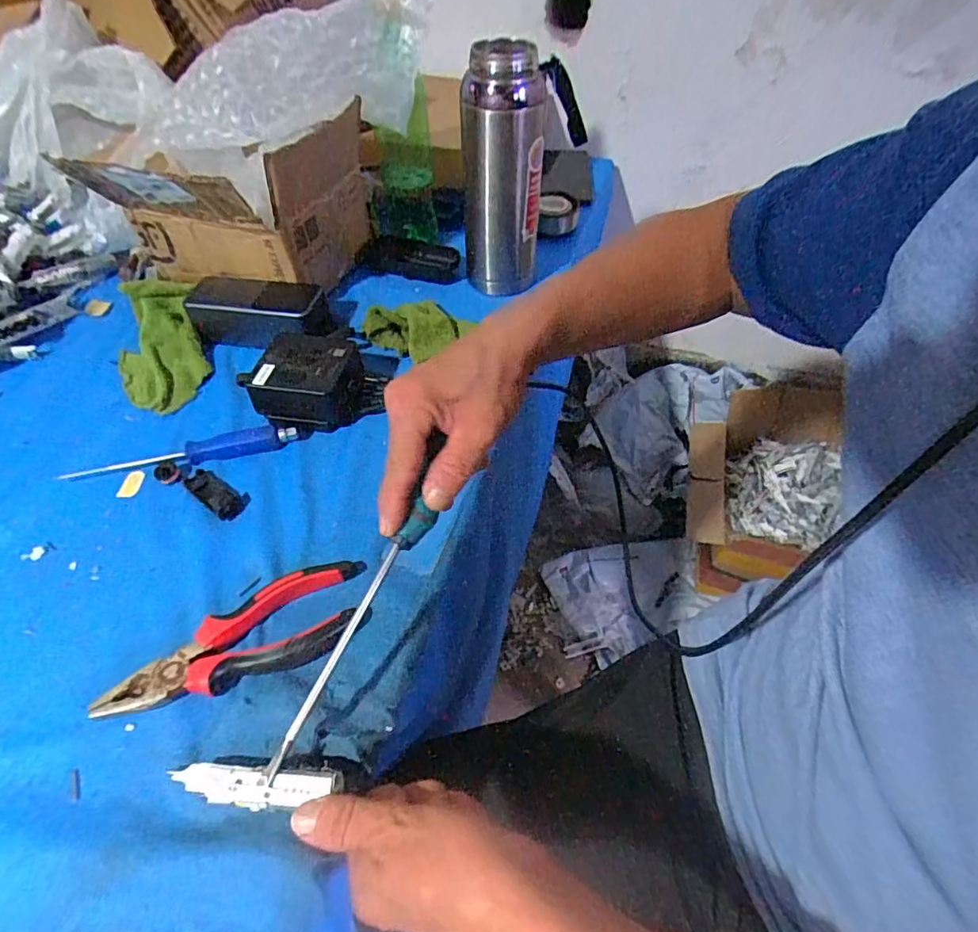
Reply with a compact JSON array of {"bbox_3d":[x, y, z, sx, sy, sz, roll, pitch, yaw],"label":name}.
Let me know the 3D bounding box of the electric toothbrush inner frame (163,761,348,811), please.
[{"bbox_3d":[-0.129,0.173,0.287,0.098,0.008,0.018,-2,53,7],"label":"electric toothbrush inner frame"}]

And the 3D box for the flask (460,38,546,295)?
[{"bbox_3d":[0.013,-0.289,0.534,0.078,0.212,0.079,-2,51,0],"label":"flask"}]

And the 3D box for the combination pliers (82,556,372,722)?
[{"bbox_3d":[-0.159,0.113,0.344,0.162,0.022,0.055,-21,53,-16],"label":"combination pliers"}]

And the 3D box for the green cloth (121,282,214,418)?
[{"bbox_3d":[-0.329,-0.126,0.527,0.080,0.028,0.173,-18,52,-14],"label":"green cloth"}]

